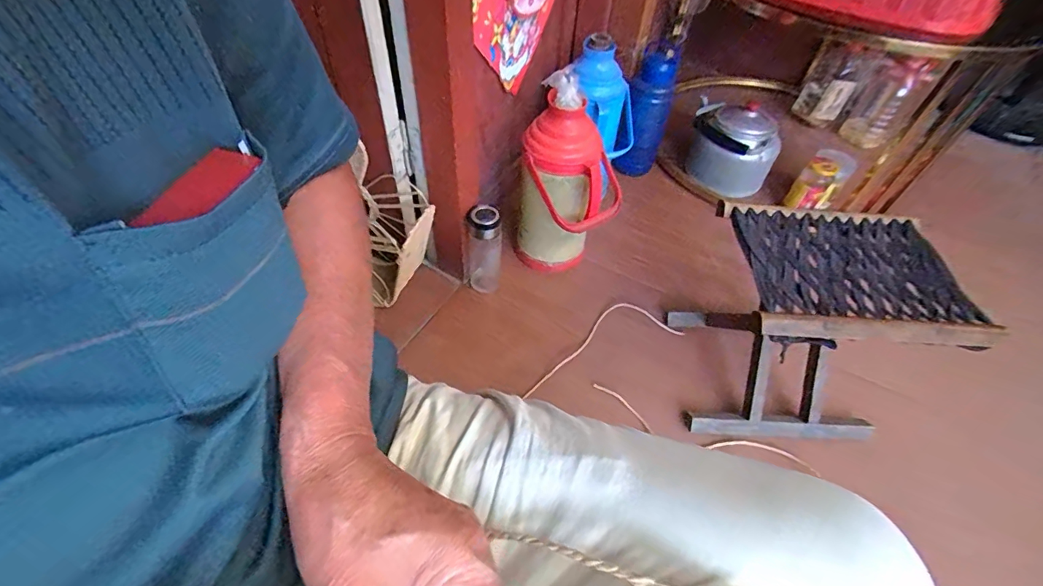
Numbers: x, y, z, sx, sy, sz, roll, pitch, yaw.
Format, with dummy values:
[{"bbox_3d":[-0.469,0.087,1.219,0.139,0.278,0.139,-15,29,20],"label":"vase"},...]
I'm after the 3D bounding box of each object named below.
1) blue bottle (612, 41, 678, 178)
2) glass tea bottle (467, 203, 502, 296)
[{"bbox_3d":[0.318,-0.453,1.175,0.100,0.308,0.095,18,51,11],"label":"blue bottle"},{"bbox_3d":[-0.074,-0.081,0.915,0.062,0.197,0.054,0,50,-3],"label":"glass tea bottle"}]

